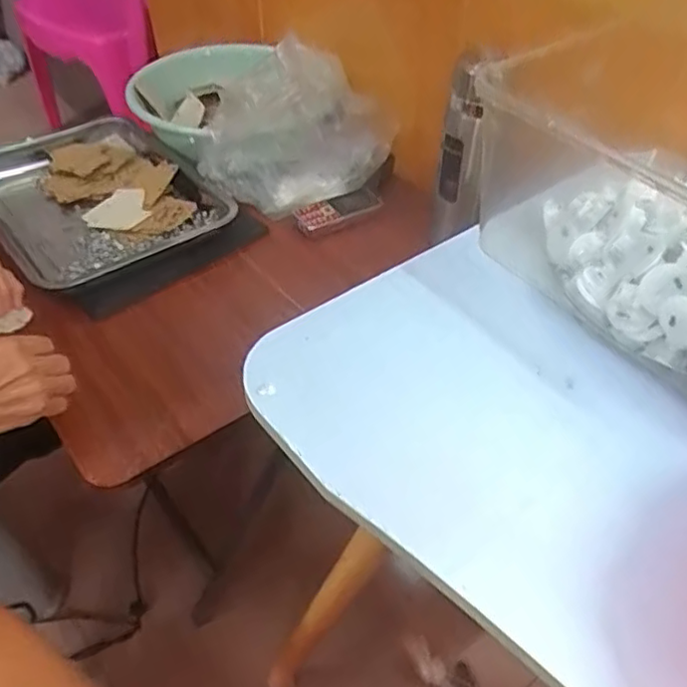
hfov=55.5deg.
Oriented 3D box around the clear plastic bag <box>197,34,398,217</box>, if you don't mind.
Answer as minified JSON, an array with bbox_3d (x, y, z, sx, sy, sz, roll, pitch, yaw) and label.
[{"bbox_3d":[-0.062,-0.288,0.872,0.261,0.189,0.091,-8,46,-7],"label":"clear plastic bag"}]

